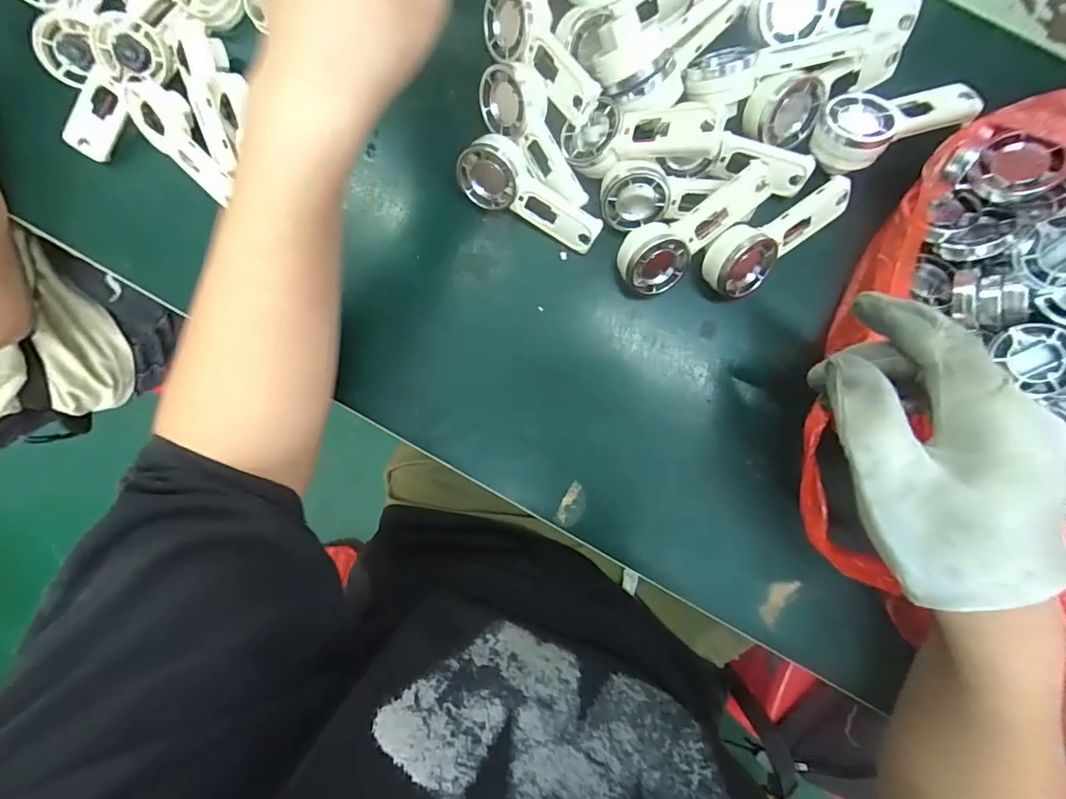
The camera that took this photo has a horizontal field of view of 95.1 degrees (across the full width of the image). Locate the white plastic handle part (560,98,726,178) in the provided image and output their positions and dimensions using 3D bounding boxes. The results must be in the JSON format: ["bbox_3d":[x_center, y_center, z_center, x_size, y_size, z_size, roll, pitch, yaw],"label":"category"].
[{"bbox_3d":[0.059,-0.146,0.270,0.093,0.018,0.034,17,94,34],"label":"white plastic handle part"}]

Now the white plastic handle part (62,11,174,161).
[{"bbox_3d":[-0.268,-0.198,0.315,0.038,0.024,0.090,32,94,2],"label":"white plastic handle part"}]

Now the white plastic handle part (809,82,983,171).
[{"bbox_3d":[0.204,-0.160,0.271,0.091,0.018,0.040,-21,91,4],"label":"white plastic handle part"}]

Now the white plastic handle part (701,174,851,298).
[{"bbox_3d":[0.144,-0.092,0.286,0.091,0.033,0.037,-26,91,4],"label":"white plastic handle part"}]

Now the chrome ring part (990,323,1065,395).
[{"bbox_3d":[0.268,-0.022,0.255,0.030,0.012,0.037,-23,79,24],"label":"chrome ring part"}]

